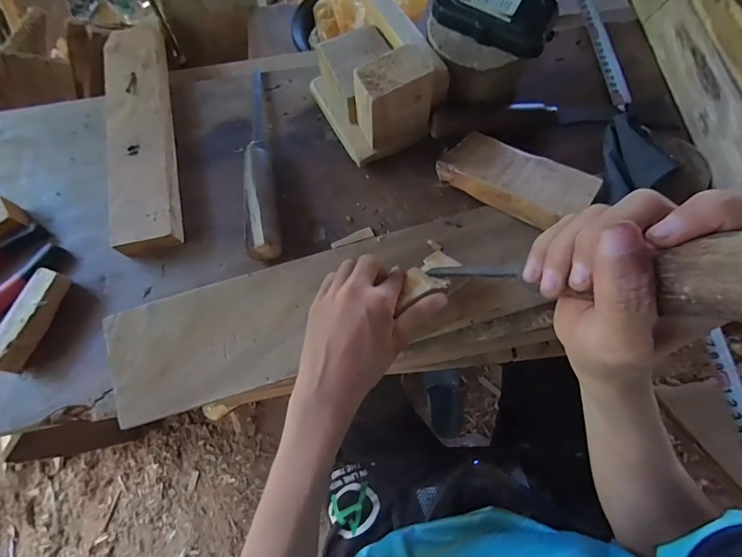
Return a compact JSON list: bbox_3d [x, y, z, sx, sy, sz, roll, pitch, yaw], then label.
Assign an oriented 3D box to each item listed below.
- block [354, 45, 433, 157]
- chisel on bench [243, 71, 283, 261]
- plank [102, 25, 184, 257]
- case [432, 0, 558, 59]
[{"bbox_3d":[0.022,-0.165,0.382,0.073,0.076,0.047,-25,73,-9],"label":"block"},{"bbox_3d":[-0.115,-0.125,0.410,0.029,0.033,0.234,-9,71,-3],"label":"chisel on bench"},{"bbox_3d":[-0.242,-0.159,0.425,0.062,0.023,0.278,-14,72,-5],"label":"plank"},{"bbox_3d":[0.112,-0.243,0.365,0.102,0.036,0.046,27,73,9],"label":"case"}]

